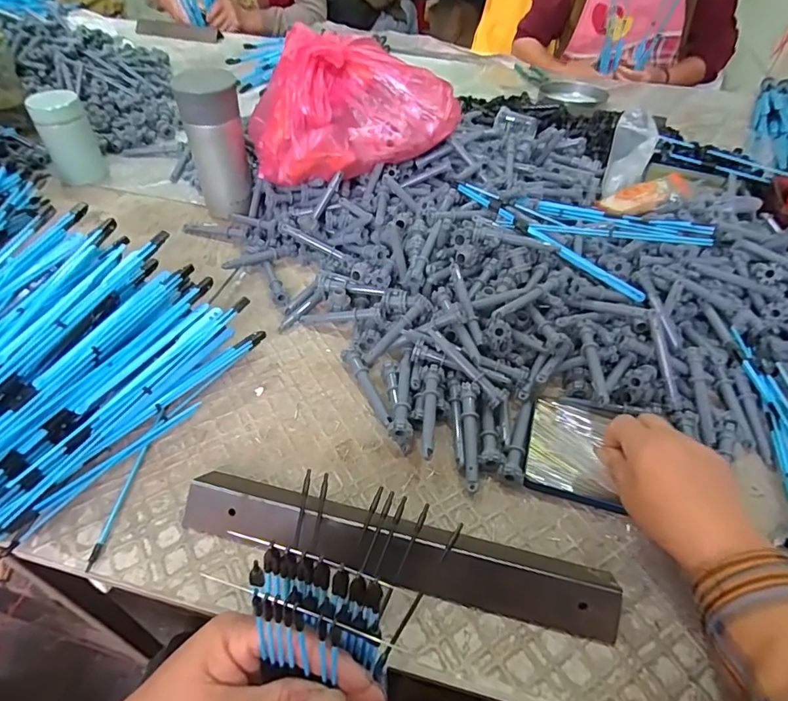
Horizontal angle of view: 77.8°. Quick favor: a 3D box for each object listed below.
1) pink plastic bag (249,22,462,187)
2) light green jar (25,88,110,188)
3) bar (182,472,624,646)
[{"bbox_3d":[-0.049,-0.300,0.608,0.249,0.141,0.122,-13,49,-15],"label":"pink plastic bag"},{"bbox_3d":[-0.467,-0.308,0.701,0.070,0.113,0.069,-23,52,-22],"label":"light green jar"},{"bbox_3d":[-0.003,0.146,0.352,0.310,0.029,0.043,10,49,8],"label":"bar"}]

